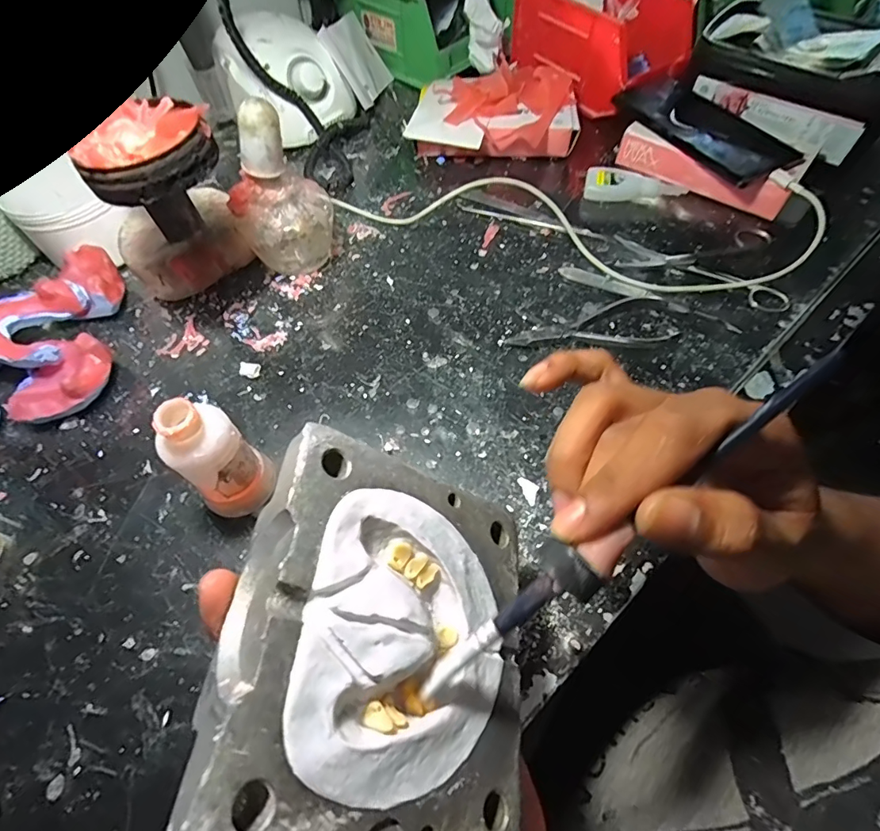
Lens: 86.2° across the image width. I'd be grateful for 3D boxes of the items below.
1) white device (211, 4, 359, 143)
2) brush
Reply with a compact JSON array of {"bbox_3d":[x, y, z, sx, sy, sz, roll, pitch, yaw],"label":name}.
[{"bbox_3d":[-0.164,-0.343,0.487,0.100,0.082,0.126,-41,66,-20],"label":"white device"},{"bbox_3d":[0.055,0.038,0.150,0.169,0.009,0.019,-42,64,7],"label":"brush"}]

